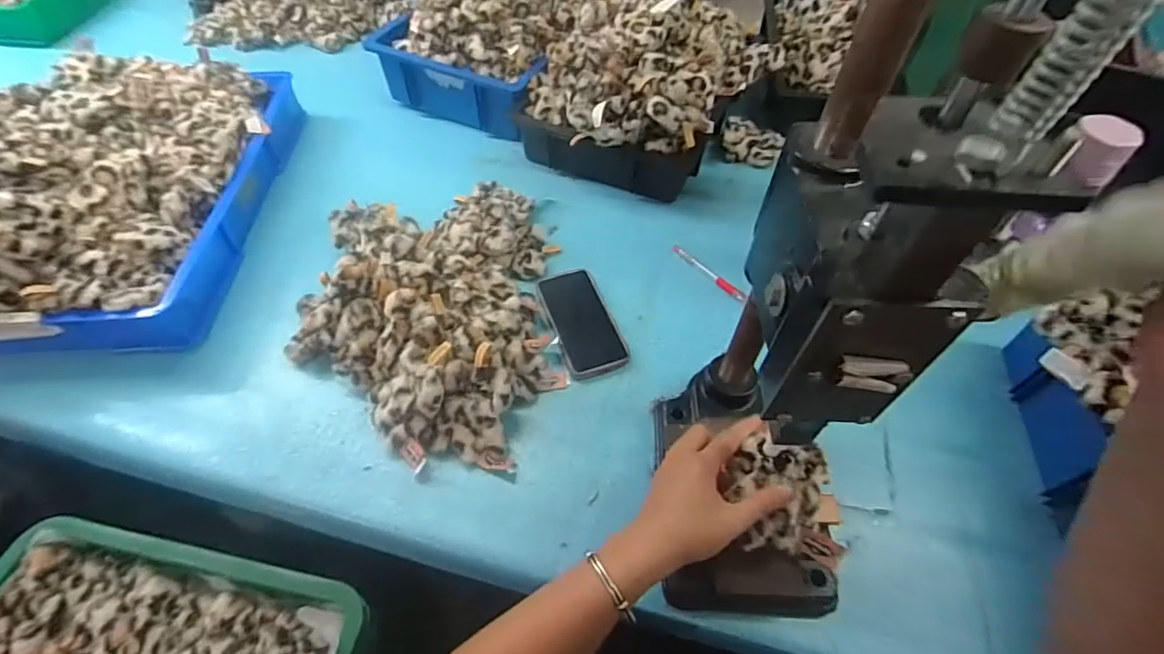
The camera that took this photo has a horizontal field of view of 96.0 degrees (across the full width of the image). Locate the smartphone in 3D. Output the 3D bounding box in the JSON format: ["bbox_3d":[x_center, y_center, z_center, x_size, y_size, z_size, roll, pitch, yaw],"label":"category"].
[{"bbox_3d":[-0.001,-0.008,0.690,0.079,0.014,0.164,-16,56,-12],"label":"smartphone"}]

